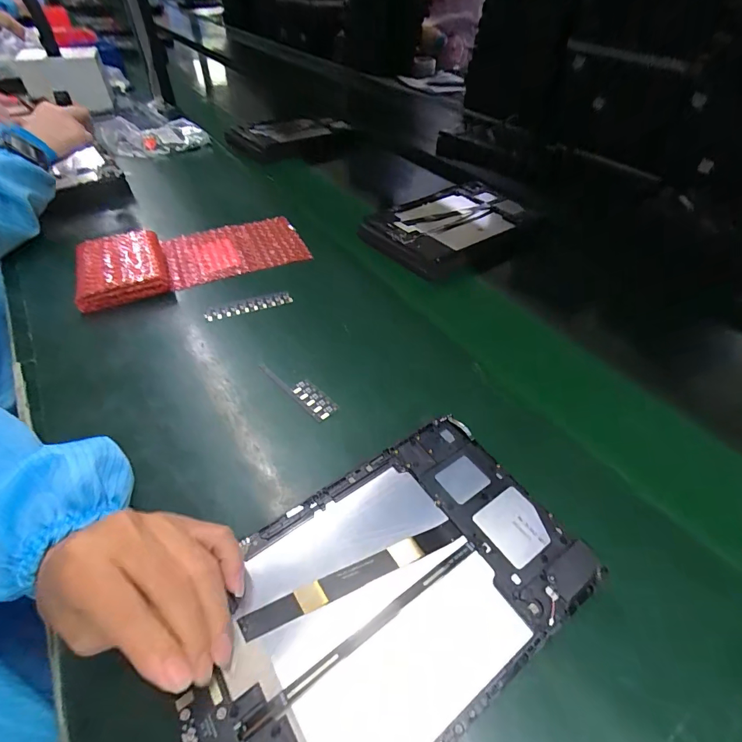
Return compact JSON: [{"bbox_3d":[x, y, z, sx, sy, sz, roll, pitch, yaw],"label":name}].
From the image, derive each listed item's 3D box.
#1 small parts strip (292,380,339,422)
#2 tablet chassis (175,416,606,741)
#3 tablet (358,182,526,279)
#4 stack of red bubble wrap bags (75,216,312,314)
[{"bbox_3d":[-0.054,0.026,0.377,0.020,0.007,0.049,-34,56,-30],"label":"small parts strip"},{"bbox_3d":[0.008,0.132,0.247,0.234,0.013,0.147,-27,51,-24],"label":"tablet chassis"},{"bbox_3d":[0.120,-0.219,0.607,0.247,0.024,0.160,-28,52,-27],"label":"tablet"},{"bbox_3d":[-0.229,-0.154,0.533,0.276,0.041,0.126,-22,49,-20],"label":"stack of red bubble wrap bags"}]

